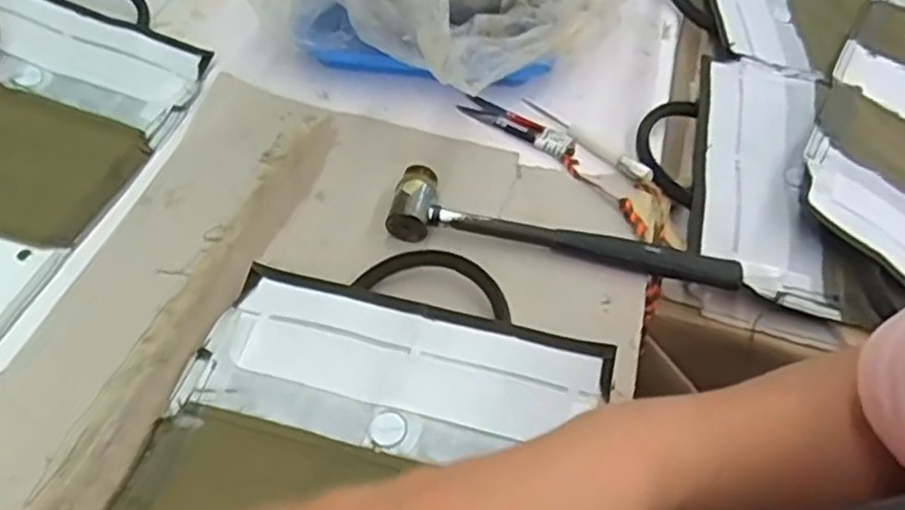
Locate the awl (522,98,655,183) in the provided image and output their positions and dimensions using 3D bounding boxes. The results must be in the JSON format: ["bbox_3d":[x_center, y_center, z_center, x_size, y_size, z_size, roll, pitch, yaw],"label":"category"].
[{"bbox_3d":[0.104,-0.095,0.578,0.018,0.011,0.129,-36,63,-29],"label":"awl"}]

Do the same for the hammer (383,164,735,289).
[{"bbox_3d":[0.077,-0.020,0.505,0.237,0.023,0.049,10,51,2],"label":"hammer"}]

